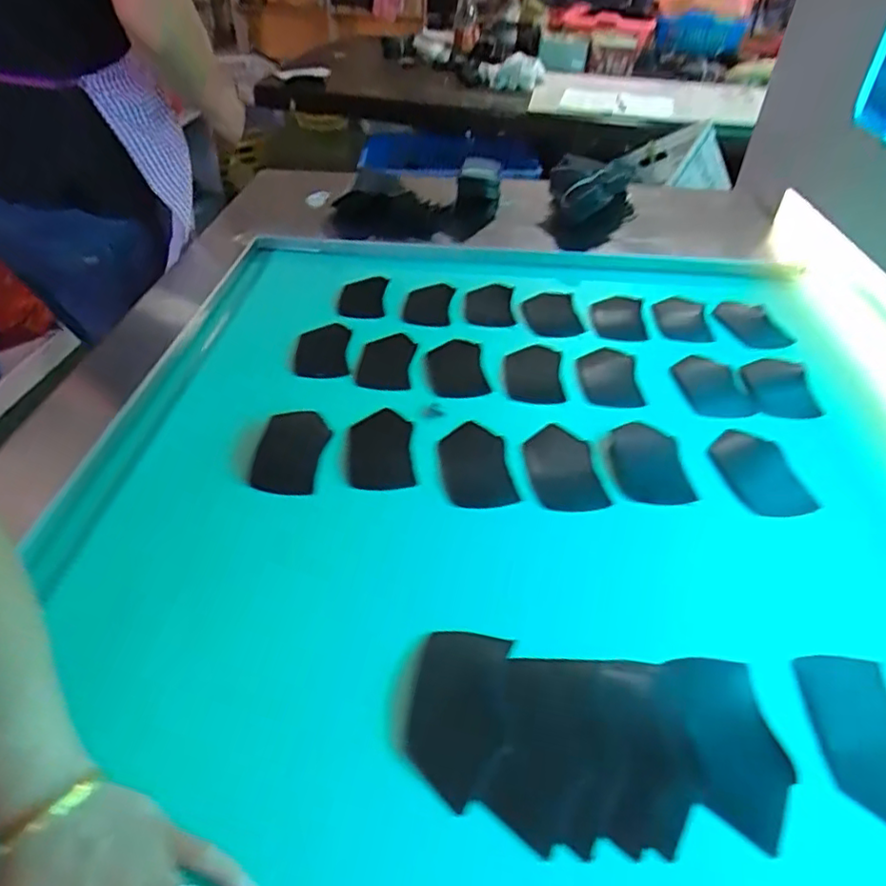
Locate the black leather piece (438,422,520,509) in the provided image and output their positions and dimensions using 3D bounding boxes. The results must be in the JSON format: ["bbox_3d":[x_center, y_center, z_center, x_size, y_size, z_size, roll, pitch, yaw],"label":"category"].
[{"bbox_3d":[0.034,0.024,0.650,0.068,0.009,0.119,-8,41,-1],"label":"black leather piece"}]

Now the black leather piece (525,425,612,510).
[{"bbox_3d":[0.127,0.027,0.654,0.068,0.008,0.125,-7,39,0],"label":"black leather piece"}]

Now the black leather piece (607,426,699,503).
[{"bbox_3d":[0.219,0.017,0.657,0.074,0.014,0.119,4,40,1],"label":"black leather piece"}]

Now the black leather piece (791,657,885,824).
[{"bbox_3d":[0.308,0.215,0.441,0.069,0.006,0.125,0,43,9],"label":"black leather piece"}]

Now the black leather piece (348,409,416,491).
[{"bbox_3d":[-0.068,0.007,0.664,0.069,0.010,0.124,-8,40,2],"label":"black leather piece"}]

